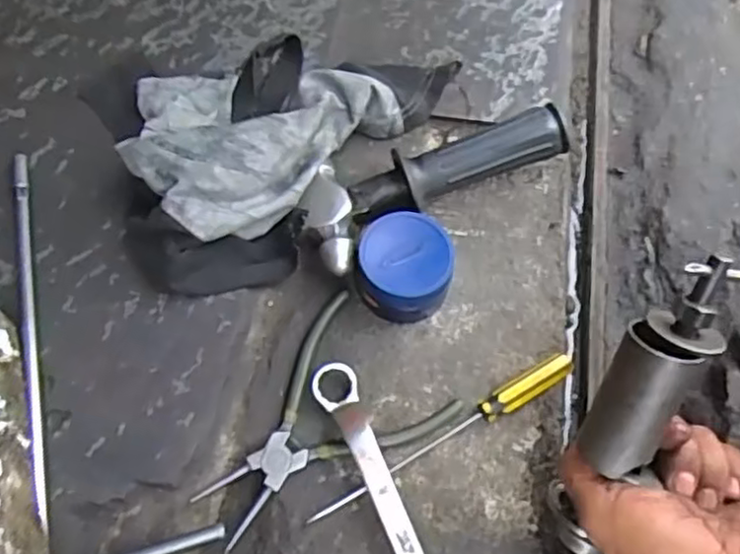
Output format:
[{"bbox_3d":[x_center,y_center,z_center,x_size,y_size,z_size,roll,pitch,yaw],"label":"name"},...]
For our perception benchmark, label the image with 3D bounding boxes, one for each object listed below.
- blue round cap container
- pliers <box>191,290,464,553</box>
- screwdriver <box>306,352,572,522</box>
[{"bbox_3d":[0.022,-0.003,0.456,0.060,0.045,0.063,-1,63,2],"label":"blue round cap container"},{"bbox_3d":[-0.037,0.093,0.428,0.153,0.011,0.107,-39,68,-17],"label":"pliers"},{"bbox_3d":[0.045,0.097,0.423,0.183,0.019,0.017,-28,65,-12],"label":"screwdriver"}]

